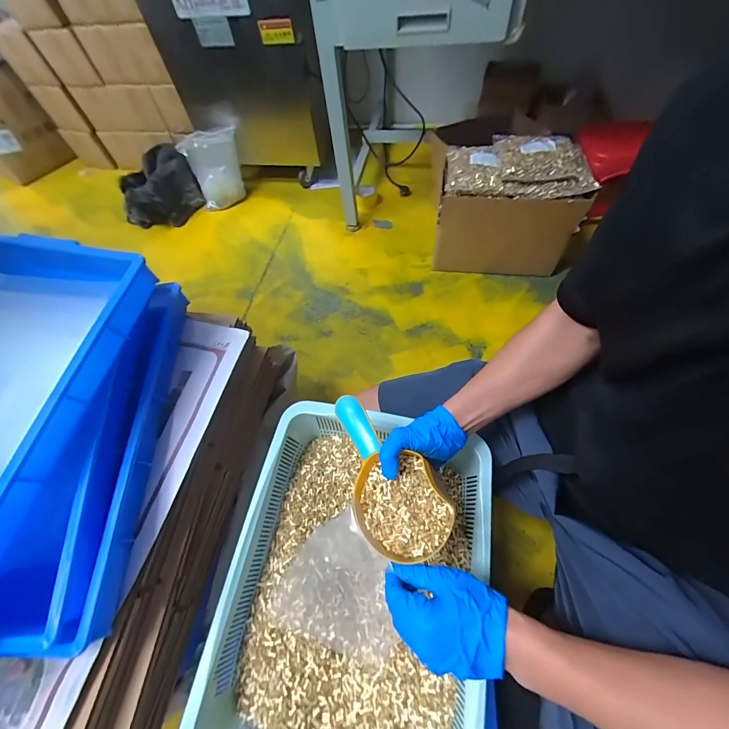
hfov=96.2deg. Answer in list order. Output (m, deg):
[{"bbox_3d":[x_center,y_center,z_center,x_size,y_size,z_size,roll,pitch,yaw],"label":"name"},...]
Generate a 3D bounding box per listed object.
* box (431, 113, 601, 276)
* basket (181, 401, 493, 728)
[{"bbox_3d":[0.399,-0.448,0.943,0.363,0.331,0.209,7,59,10],"label":"box"},{"bbox_3d":[-0.016,0.285,0.437,0.351,0.092,0.443,5,59,9],"label":"basket"}]

